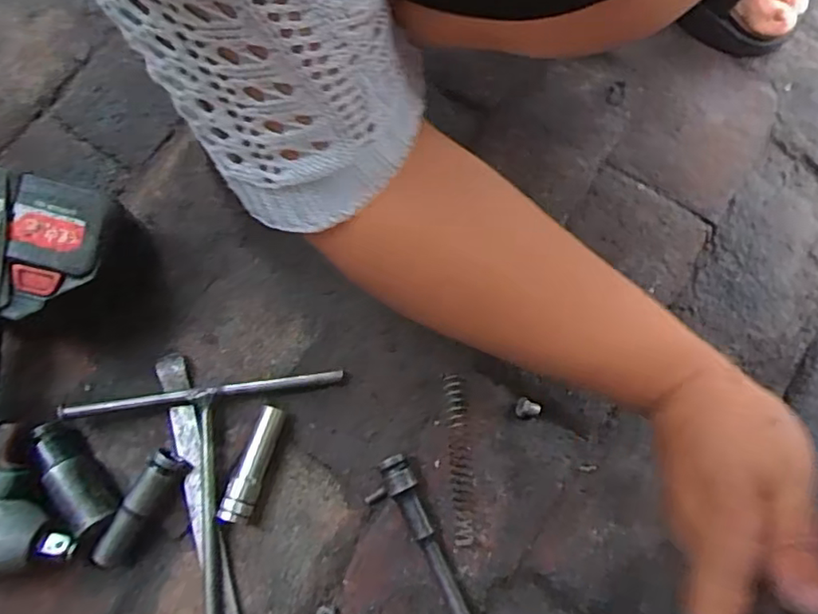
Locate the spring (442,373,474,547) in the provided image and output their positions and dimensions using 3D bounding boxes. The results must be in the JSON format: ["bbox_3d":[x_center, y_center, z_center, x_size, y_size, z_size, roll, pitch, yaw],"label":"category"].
[{"bbox_3d":[0.036,0.104,0.427,0.016,0.010,0.115,-3,74,-1],"label":"spring"}]

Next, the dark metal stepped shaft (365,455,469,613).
[{"bbox_3d":[0.011,0.161,0.405,0.031,0.025,0.125,-29,76,-8],"label":"dark metal stepped shaft"}]

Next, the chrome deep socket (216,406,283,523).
[{"bbox_3d":[-0.107,0.108,0.421,0.020,0.018,0.079,16,75,4],"label":"chrome deep socket"}]

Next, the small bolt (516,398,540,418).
[{"bbox_3d":[0.085,0.074,0.440,0.016,0.009,0.013,26,76,7],"label":"small bolt"}]

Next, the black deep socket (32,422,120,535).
[{"bbox_3d":[-0.230,0.115,0.414,0.028,0.029,0.075,-40,78,-11],"label":"black deep socket"}]

